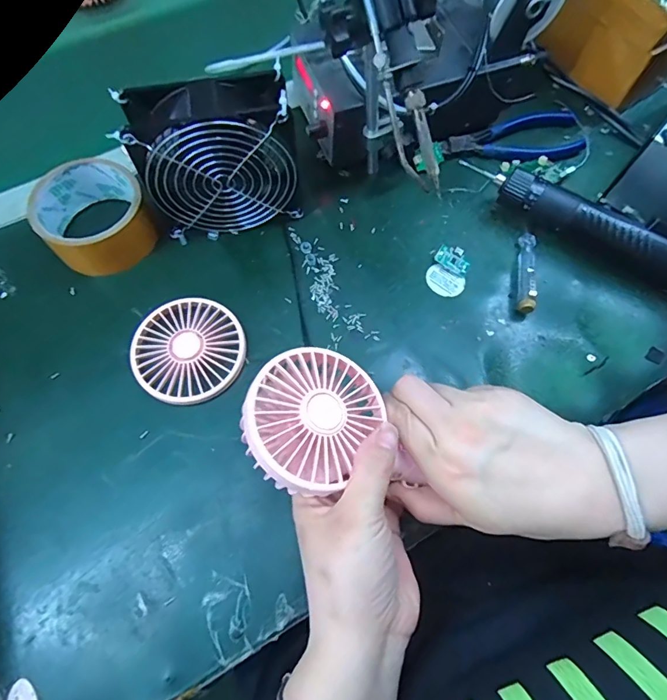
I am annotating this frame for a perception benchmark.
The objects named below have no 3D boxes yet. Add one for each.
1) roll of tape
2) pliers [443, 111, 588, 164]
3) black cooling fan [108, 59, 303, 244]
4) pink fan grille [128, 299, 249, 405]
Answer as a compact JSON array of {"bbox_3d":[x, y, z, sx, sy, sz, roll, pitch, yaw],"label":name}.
[{"bbox_3d":[-0.203,-0.112,0.388,0.084,0.044,0.084,0,68,-1],"label":"roll of tape"},{"bbox_3d":[0.181,-0.204,0.448,0.134,0.015,0.055,-14,69,-6],"label":"pliers"},{"bbox_3d":[-0.090,-0.149,0.369,0.119,0.122,0.049,-9,69,-5],"label":"black cooling fan"},{"bbox_3d":[-0.115,0.000,0.364,0.086,0.013,0.085,0,68,-1],"label":"pink fan grille"}]

